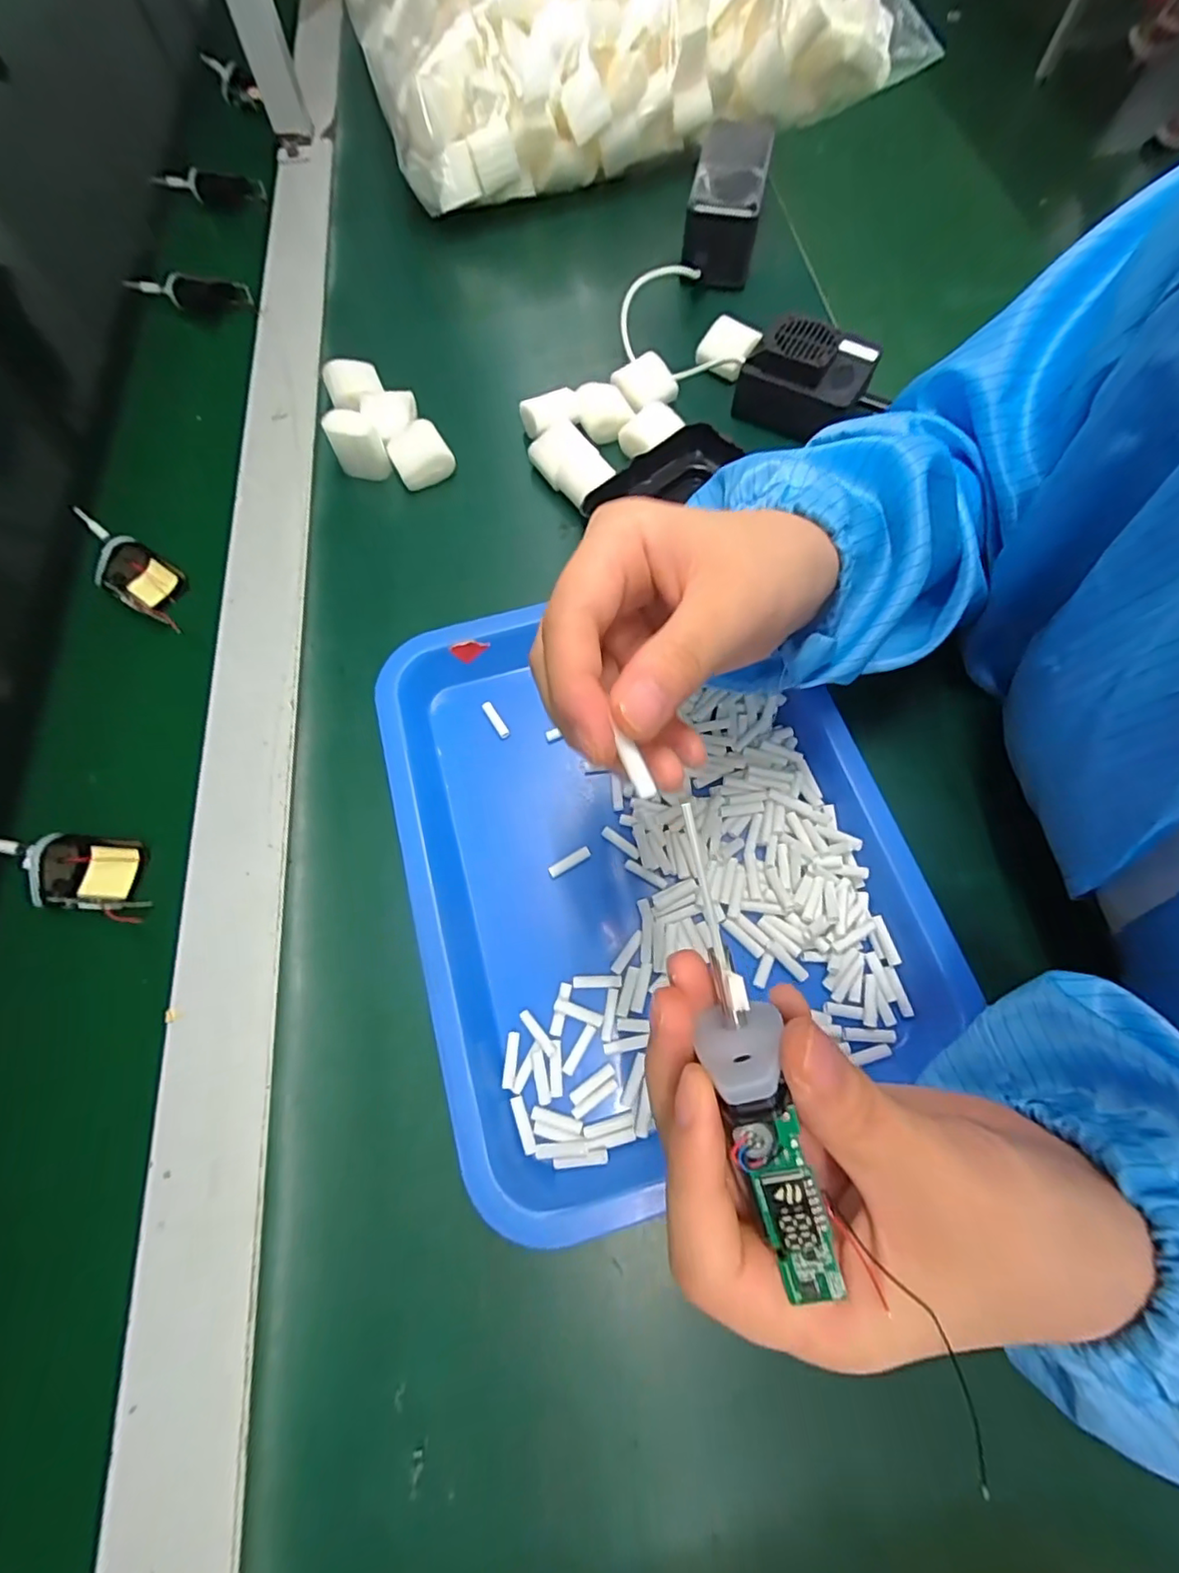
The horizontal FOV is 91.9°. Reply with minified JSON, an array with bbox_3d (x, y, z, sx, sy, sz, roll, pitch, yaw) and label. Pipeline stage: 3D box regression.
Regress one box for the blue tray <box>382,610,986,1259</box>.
[{"bbox_3d":[0.028,0.026,0.280,0.229,0.029,0.267,-17,69,-6],"label":"blue tray"}]

